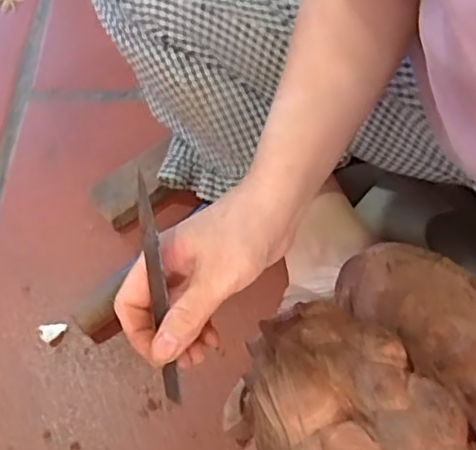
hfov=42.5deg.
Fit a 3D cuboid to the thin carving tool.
[{"bbox_3d":[-0.047,0.037,0.359,0.010,0.006,0.134,-9,89,-6],"label":"thin carving tool"}]

